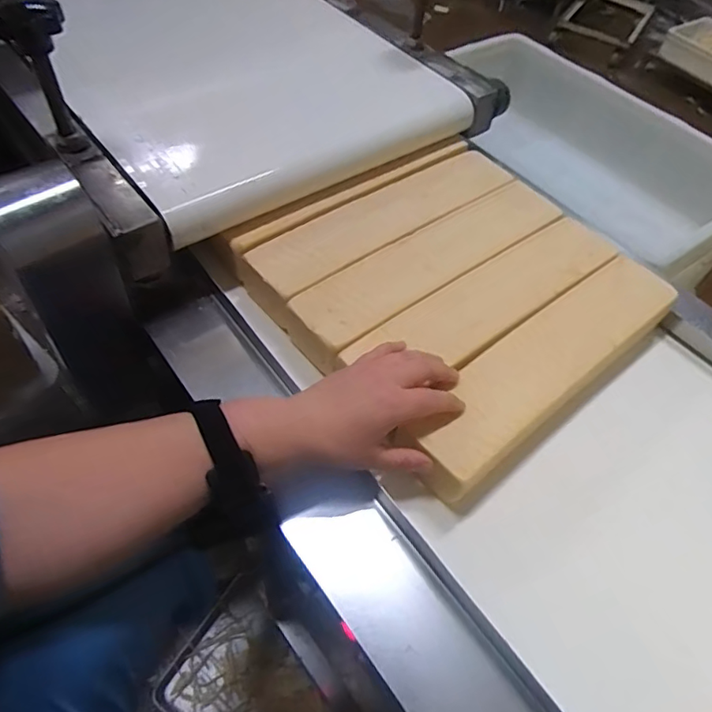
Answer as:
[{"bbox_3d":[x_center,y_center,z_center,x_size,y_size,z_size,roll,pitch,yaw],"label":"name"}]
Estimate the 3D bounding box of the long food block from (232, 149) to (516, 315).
[{"bbox_3d":[0.034,-0.149,0.627,0.368,0.045,0.081,-31,62,-25],"label":"long food block"}]

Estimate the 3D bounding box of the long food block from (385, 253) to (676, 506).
[{"bbox_3d":[0.182,0.015,0.531,0.339,0.059,0.083,-35,64,-25],"label":"long food block"}]

